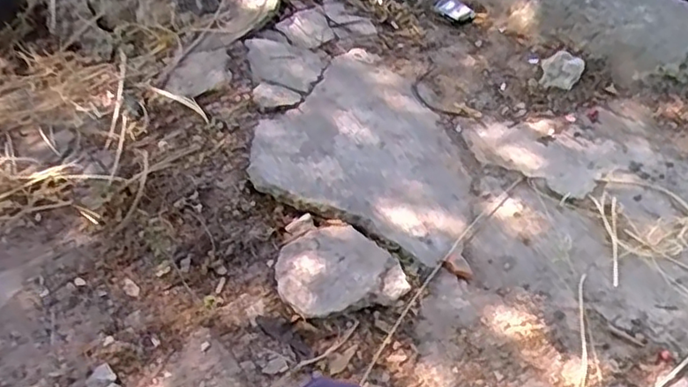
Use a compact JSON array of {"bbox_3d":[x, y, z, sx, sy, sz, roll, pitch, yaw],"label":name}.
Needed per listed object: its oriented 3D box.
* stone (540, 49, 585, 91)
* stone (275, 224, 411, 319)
[{"bbox_3d":[0.515,-0.286,1.523,0.095,0.041,0.098,11,48,12],"label":"stone"},{"bbox_3d":[-0.014,0.134,1.177,0.215,0.035,0.190,-12,47,-10],"label":"stone"}]

